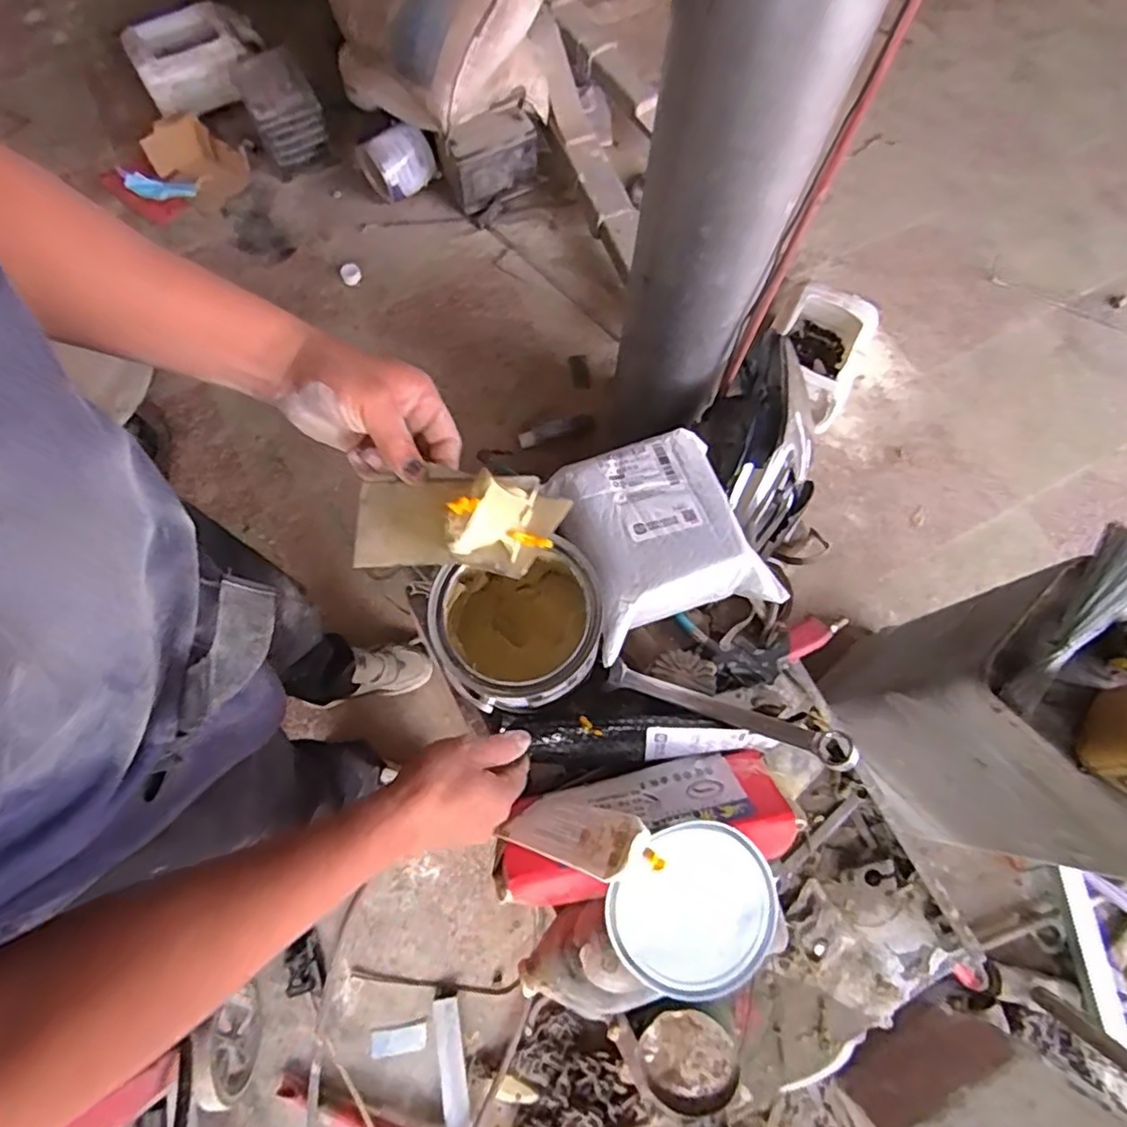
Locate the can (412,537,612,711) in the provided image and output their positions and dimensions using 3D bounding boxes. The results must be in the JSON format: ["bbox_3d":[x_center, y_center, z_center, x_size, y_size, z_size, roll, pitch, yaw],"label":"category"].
[{"bbox_3d":[-0.043,0.059,0.619,0.152,0.146,0.150,0,73,-1],"label":"can"}]

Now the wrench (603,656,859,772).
[{"bbox_3d":[0.142,0.135,0.591,0.241,0.015,0.028,13,71,37],"label":"wrench"}]

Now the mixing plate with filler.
[{"bbox_3d":[-0.077,-0.034,0.461,0.147,0.048,0.079,3,74,1],"label":"mixing plate with filler"}]

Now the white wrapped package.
[{"bbox_3d":[0.097,-0.029,0.650,0.193,0.066,0.199,-21,75,-7],"label":"white wrapped package"}]

